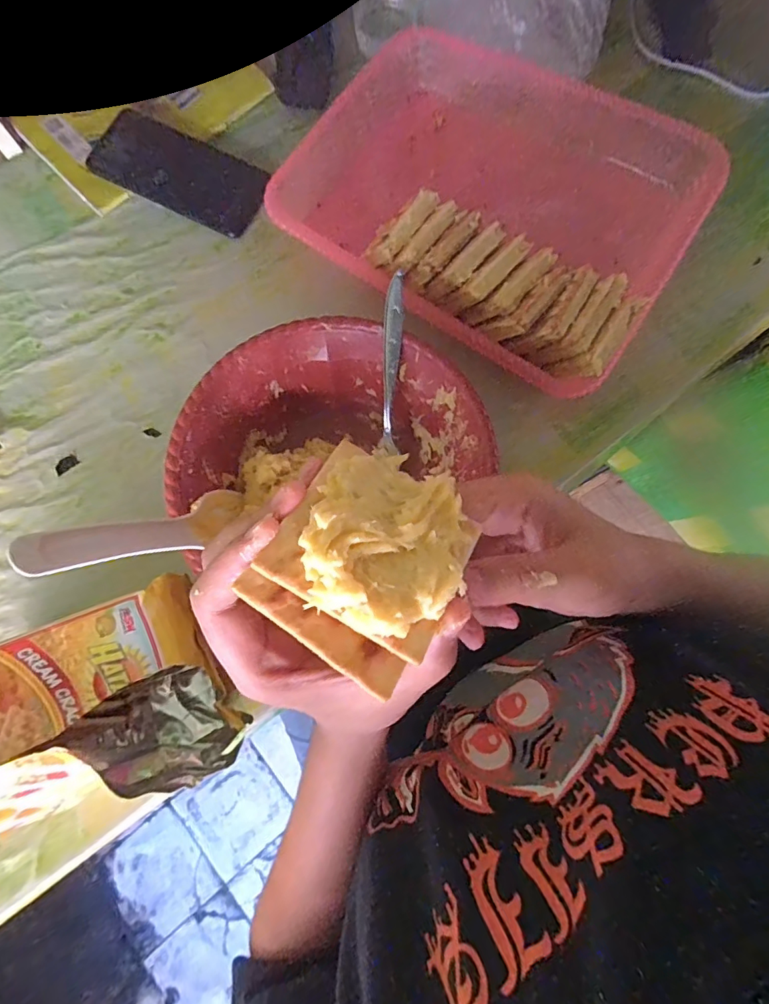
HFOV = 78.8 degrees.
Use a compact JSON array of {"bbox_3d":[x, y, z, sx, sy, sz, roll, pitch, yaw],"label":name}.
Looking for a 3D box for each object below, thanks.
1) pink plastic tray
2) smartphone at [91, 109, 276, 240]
[{"bbox_3d":[0.088,-0.262,0.399,0.317,0.075,0.254,33,79,5],"label":"pink plastic tray"},{"bbox_3d":[-0.188,-0.306,0.432,0.150,0.014,0.073,24,78,4],"label":"smartphone"}]

